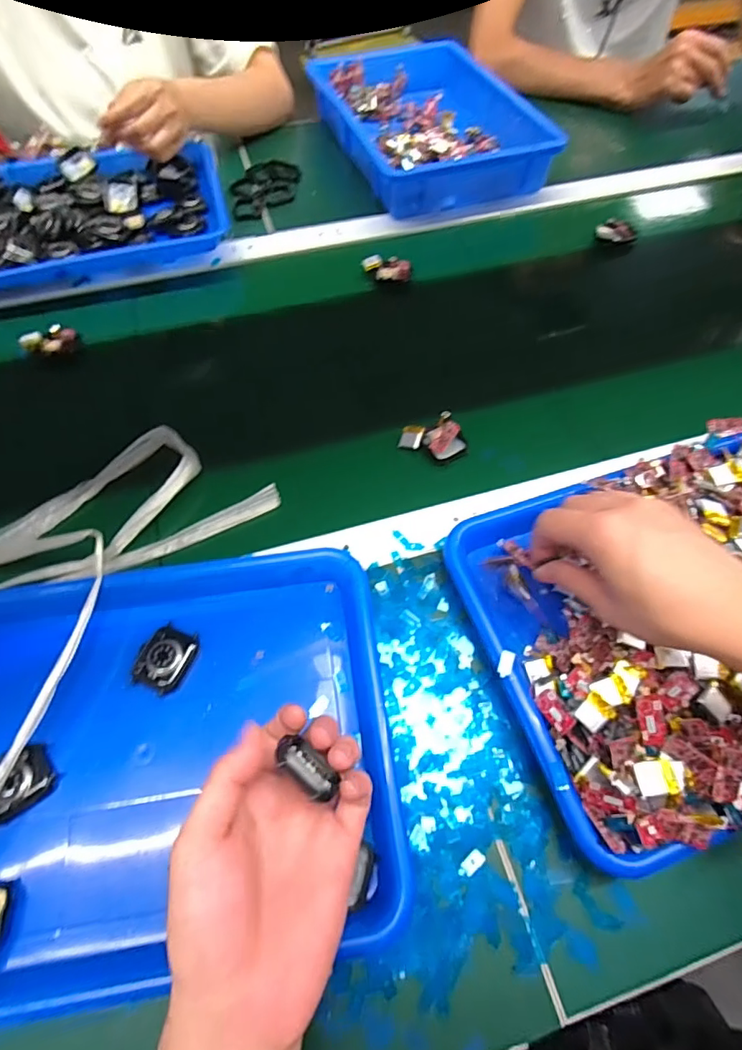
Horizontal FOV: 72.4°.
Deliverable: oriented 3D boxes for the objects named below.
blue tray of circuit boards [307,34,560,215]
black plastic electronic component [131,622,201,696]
[{"bbox_3d":[0.083,-0.572,0.720,0.256,0.061,0.348,-18,63,-10],"label":"blue tray of circuit boards"},{"bbox_3d":[-0.150,0.099,0.373,0.037,0.012,0.045,22,64,11],"label":"black plastic electronic component"}]

